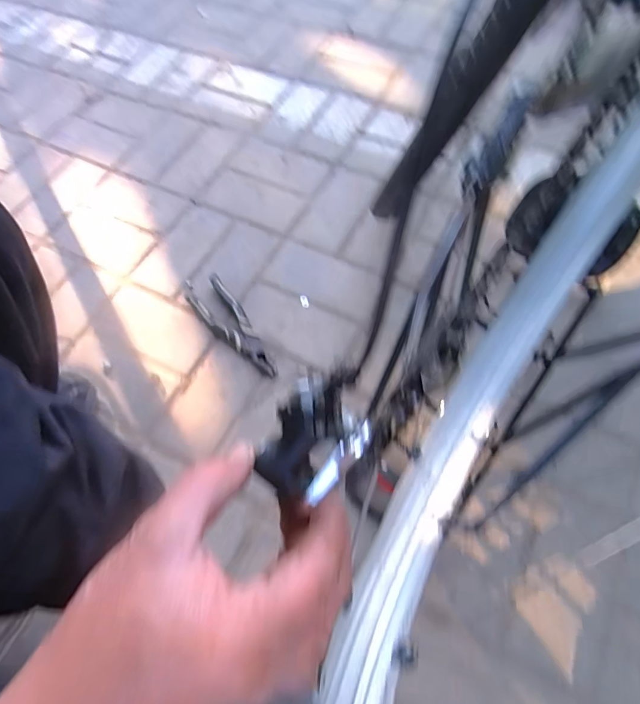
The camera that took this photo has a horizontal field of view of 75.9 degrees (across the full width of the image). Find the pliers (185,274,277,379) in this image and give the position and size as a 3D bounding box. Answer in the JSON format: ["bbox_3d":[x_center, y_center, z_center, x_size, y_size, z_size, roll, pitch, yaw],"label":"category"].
[{"bbox_3d":[-0.141,-0.044,0.624,0.060,0.020,0.209,-34,67,-13],"label":"pliers"}]

